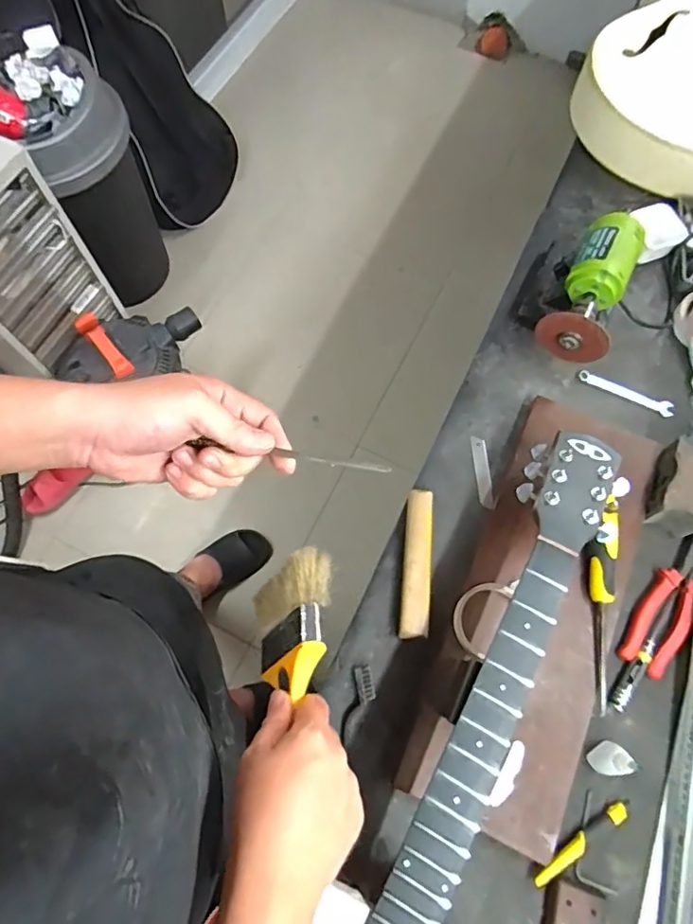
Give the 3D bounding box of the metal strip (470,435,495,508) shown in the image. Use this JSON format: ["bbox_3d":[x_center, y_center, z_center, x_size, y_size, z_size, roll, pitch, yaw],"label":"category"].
[{"bbox_3d":[0.179,0.013,0.718,0.019,0.005,0.101,-13,66,21],"label":"metal strip"}]

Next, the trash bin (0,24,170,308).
[{"bbox_3d":[-0.691,-0.719,1.432,0.324,0.599,0.273,30,72,10],"label":"trash bin"}]

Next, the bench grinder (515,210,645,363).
[{"bbox_3d":[0.309,-0.234,0.742,0.122,0.110,0.215,23,71,8],"label":"bench grinder"}]

